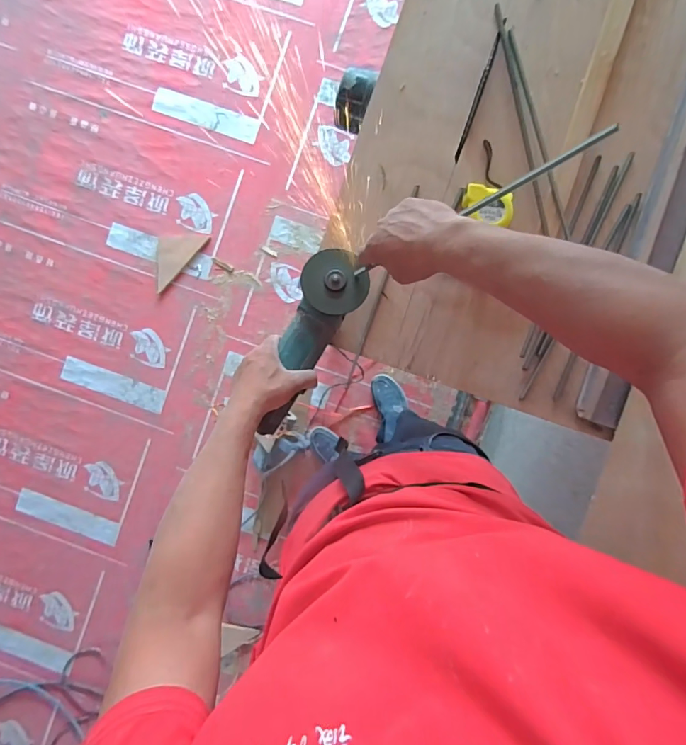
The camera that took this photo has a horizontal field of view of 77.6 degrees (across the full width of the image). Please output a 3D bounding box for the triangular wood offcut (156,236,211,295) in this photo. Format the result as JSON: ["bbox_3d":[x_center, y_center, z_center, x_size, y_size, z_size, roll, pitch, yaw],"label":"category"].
[{"bbox_3d":[-0.606,-0.416,1.514,0.130,0.012,0.251,40,92,1],"label":"triangular wood offcut"}]

